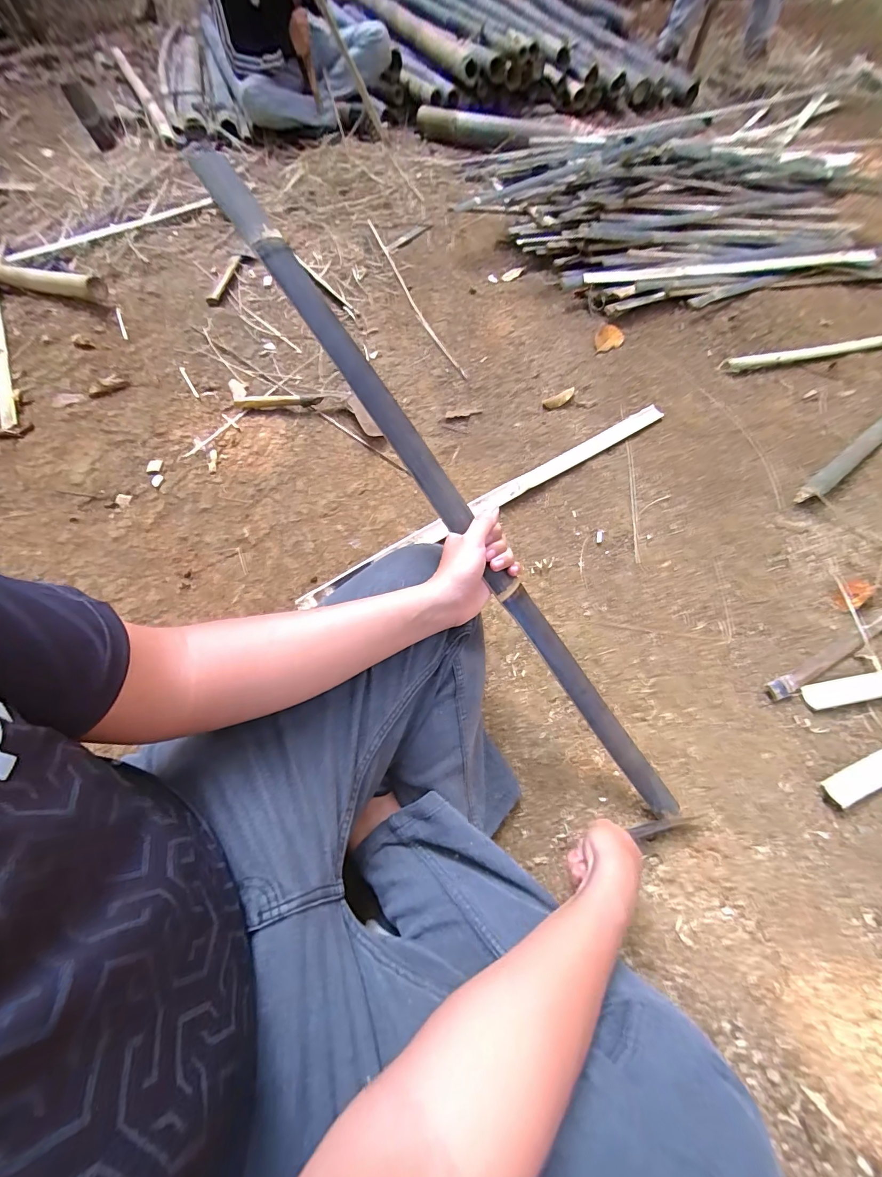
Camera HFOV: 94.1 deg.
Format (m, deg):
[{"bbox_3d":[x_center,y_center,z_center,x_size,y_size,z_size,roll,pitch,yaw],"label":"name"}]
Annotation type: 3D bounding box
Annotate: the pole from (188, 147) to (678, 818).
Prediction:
[{"bbox_3d":[0.052,-0.032,0.457,0.037,0.042,0.858,-42,105,-17],"label":"pole"}]

